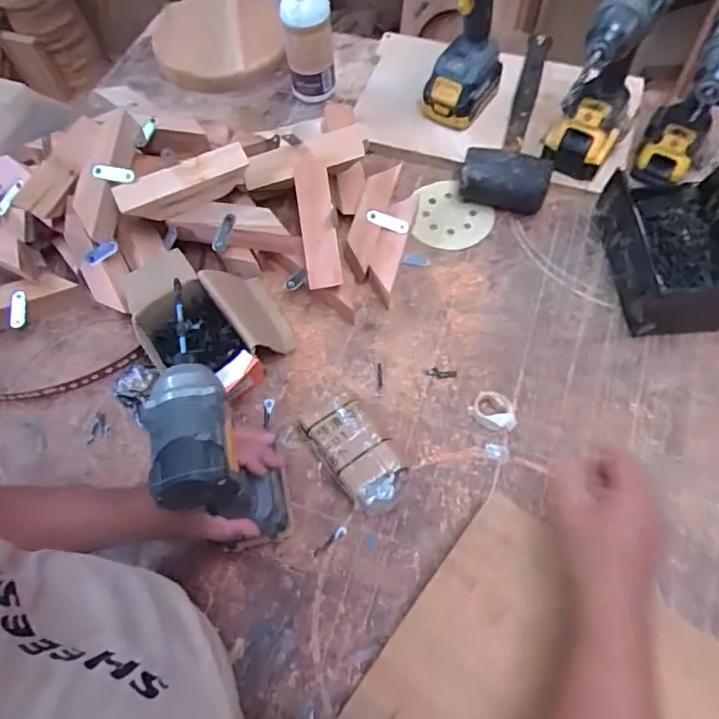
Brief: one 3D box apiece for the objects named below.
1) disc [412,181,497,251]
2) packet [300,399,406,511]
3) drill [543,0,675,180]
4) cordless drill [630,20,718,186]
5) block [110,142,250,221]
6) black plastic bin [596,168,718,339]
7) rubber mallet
[{"bbox_3d":[0.131,-0.203,0.758,0.106,0.009,0.115,-1,64,3],"label":"disc"},{"bbox_3d":[-0.003,0.102,0.594,0.075,0.048,0.127,-34,67,-12],"label":"packet"},{"bbox_3d":[0.292,-0.331,0.645,0.085,0.247,0.188,21,67,13],"label":"drill"},{"bbox_3d":[0.406,-0.308,0.662,0.072,0.240,0.205,30,70,17],"label":"cordless drill"},{"bbox_3d":[-0.214,-0.214,0.668,0.159,0.041,0.041,-24,65,-8],"label":"block"},{"bbox_3d":[0.382,-0.135,0.660,0.135,0.104,0.191,-3,64,2],"label":"black plastic bin"},{"bbox_3d":[0.221,-0.361,0.797,0.113,0.070,0.326,9,65,8],"label":"rubber mallet"}]

